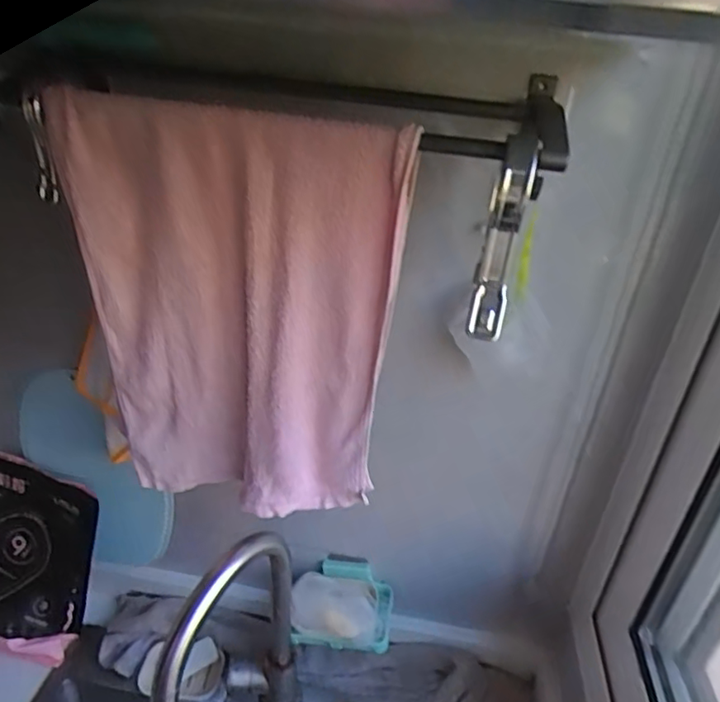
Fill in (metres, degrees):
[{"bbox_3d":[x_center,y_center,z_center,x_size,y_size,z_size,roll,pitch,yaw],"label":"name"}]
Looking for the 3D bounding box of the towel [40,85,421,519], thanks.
[{"bbox_3d":[-0.101,-0.016,0.479,0.258,0.339,0.051,7,29,6],"label":"towel"}]

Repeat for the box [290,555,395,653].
[{"bbox_3d":[-0.022,0.319,0.726,0.124,0.049,0.094,7,29,4],"label":"box"}]

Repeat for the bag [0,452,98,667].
[{"bbox_3d":[-0.449,0.270,0.750,0.180,0.252,0.037,12,0,0],"label":"bag"}]

